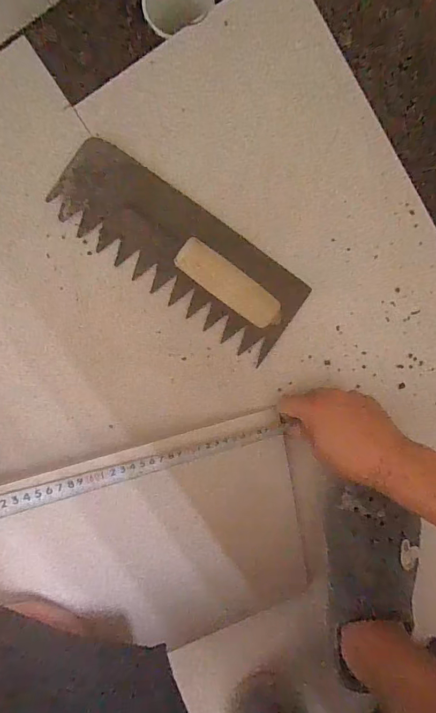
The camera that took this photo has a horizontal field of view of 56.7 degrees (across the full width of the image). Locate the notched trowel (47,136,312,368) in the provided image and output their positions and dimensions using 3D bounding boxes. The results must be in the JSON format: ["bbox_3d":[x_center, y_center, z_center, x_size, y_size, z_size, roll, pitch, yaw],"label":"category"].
[{"bbox_3d":[-0.039,-0.107,0.402,0.279,0.068,0.104,35,96,-6],"label":"notched trowel"}]

